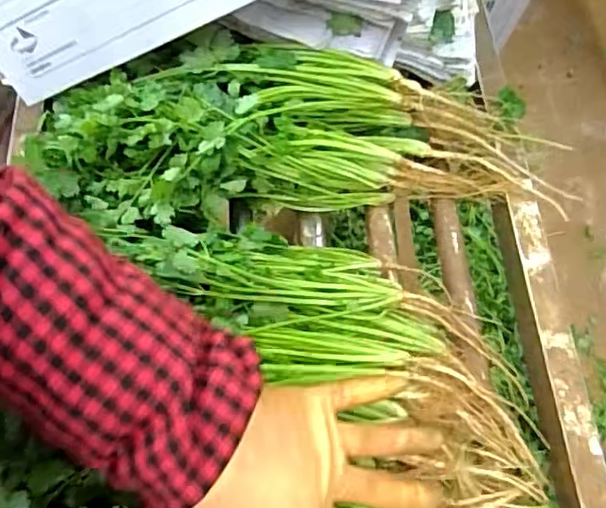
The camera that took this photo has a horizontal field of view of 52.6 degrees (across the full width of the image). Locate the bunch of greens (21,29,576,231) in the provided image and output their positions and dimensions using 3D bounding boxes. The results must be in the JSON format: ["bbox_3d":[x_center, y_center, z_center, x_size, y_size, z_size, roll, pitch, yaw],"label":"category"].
[{"bbox_3d":[0.004,-0.097,0.495,0.413,0.090,0.145,-5,65,-4],"label":"bunch of greens"}]

